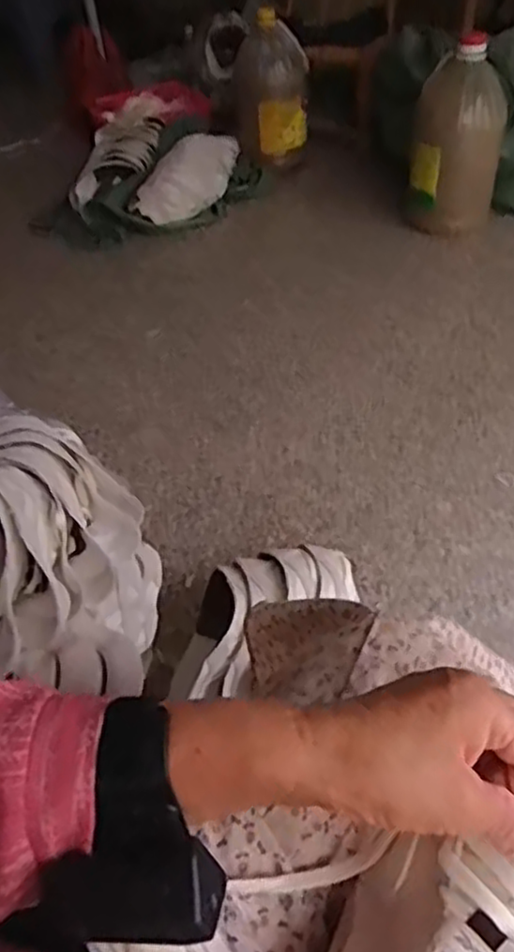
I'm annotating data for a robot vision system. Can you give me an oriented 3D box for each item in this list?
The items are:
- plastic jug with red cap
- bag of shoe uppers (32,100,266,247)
[{"bbox_3d":[0.432,-0.720,1.508,0.188,0.346,0.148,10,47,15],"label":"plastic jug with red cap"},{"bbox_3d":[-0.233,-0.741,1.692,0.430,0.141,0.566,12,48,16],"label":"bag of shoe uppers"}]

